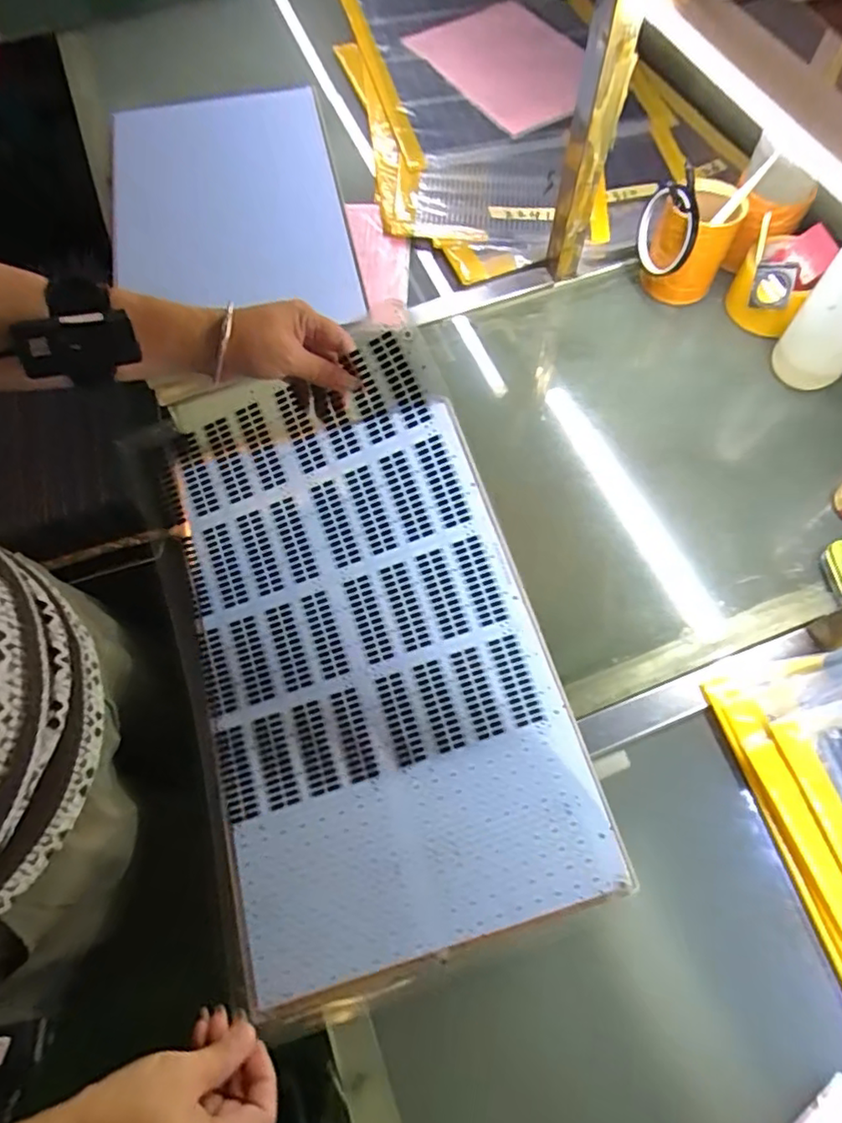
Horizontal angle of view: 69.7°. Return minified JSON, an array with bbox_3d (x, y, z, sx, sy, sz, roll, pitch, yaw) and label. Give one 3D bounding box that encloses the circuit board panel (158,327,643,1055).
[{"bbox_3d":[-0.042,0.075,0.487,0.292,0.069,0.465,-18,81,2],"label":"circuit board panel"}]

